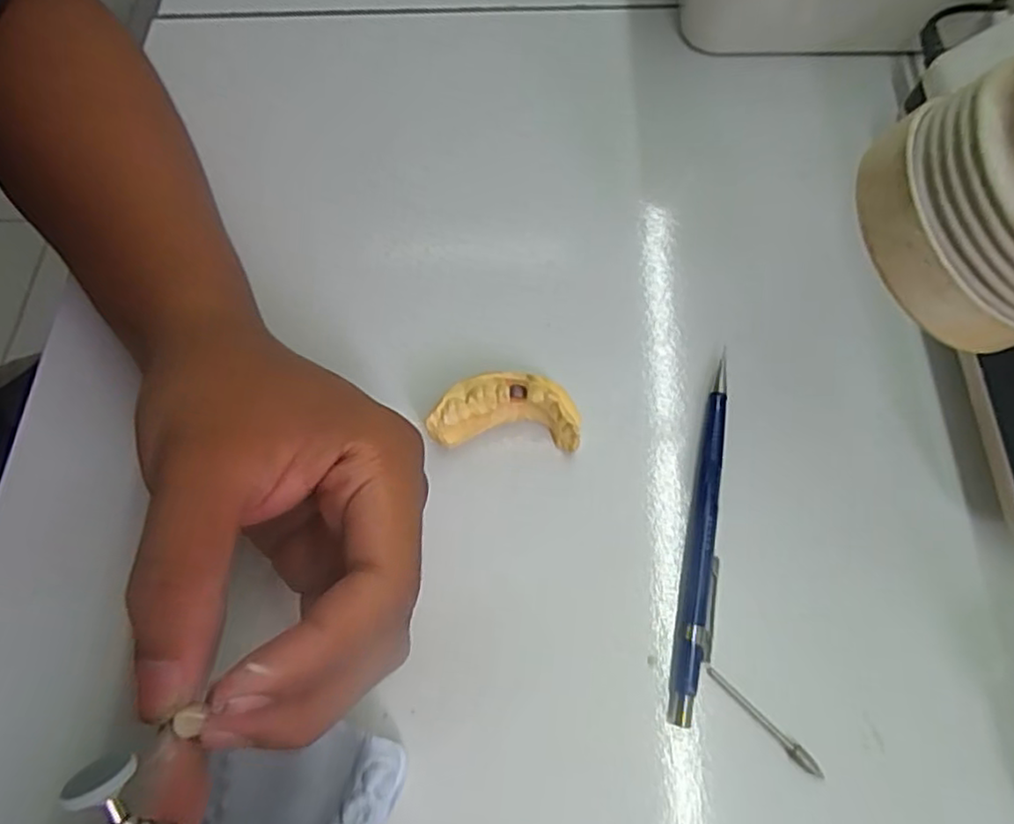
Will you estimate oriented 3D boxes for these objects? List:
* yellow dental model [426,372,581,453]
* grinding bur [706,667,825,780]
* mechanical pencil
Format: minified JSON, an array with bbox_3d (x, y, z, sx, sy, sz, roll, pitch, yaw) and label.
[{"bbox_3d":[-0.001,0.000,0.255,0.056,0.022,0.026,0,68,3],"label":"yellow dental model"},{"bbox_3d":[0.086,0.104,0.221,0.004,0.005,0.045,-41,72,-13],"label":"grinding bur"},{"bbox_3d":[0.073,0.043,0.243,0.012,0.011,0.135,10,69,7],"label":"mechanical pencil"}]

